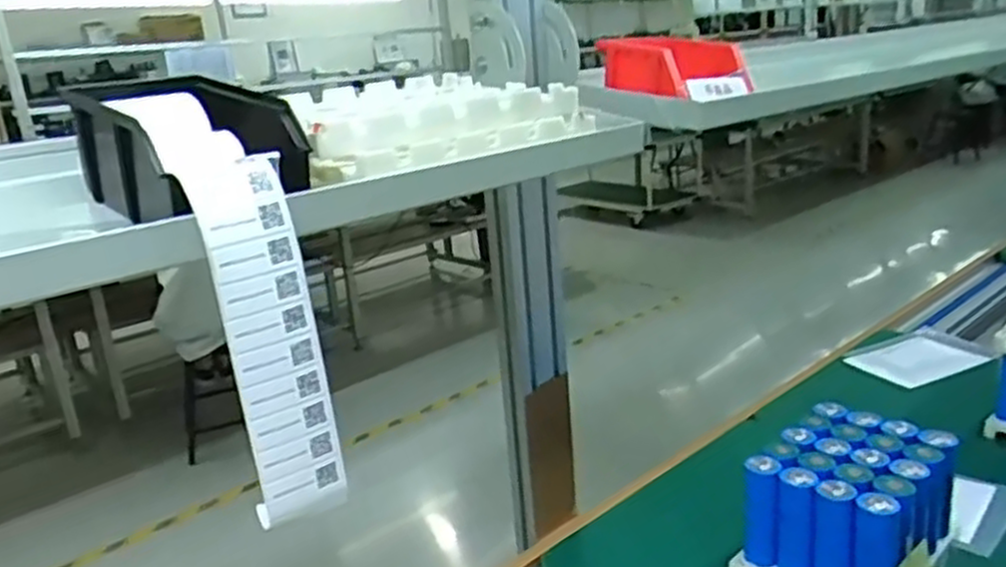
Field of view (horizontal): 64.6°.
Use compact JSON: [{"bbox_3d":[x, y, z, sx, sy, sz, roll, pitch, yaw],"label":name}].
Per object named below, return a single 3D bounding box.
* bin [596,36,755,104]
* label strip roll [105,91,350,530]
[{"bbox_3d":[0.186,-0.232,0.856,0.102,0.059,0.130,-14,19,-26],"label":"bin"},{"bbox_3d":[-0.179,0.014,0.528,0.059,0.263,0.124,-18,22,-37],"label":"label strip roll"}]

